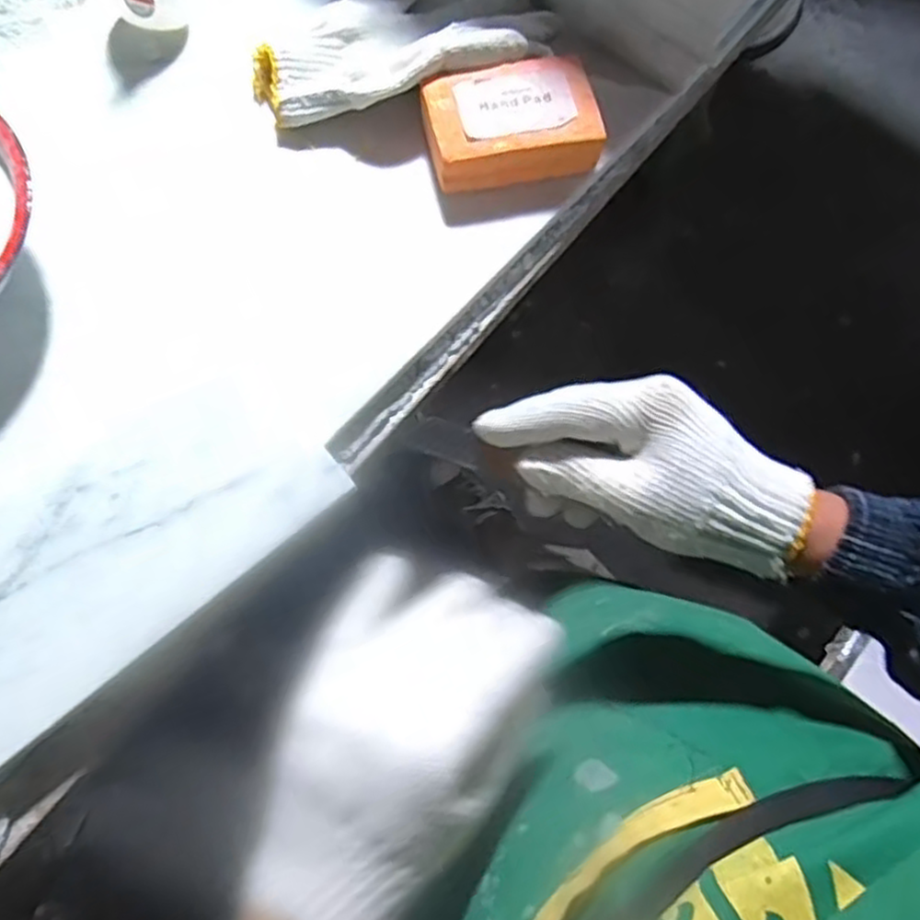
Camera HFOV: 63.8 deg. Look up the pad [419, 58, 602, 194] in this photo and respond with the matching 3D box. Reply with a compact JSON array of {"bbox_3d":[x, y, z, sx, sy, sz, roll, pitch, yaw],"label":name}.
[{"bbox_3d":[0.028,-0.190,0.417,0.094,0.030,0.064,-7,72,-4],"label":"pad"}]

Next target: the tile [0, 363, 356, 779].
[{"bbox_3d":[-0.196,0.070,0.333,0.302,0.010,0.103,-40,77,-13],"label":"tile"}]

